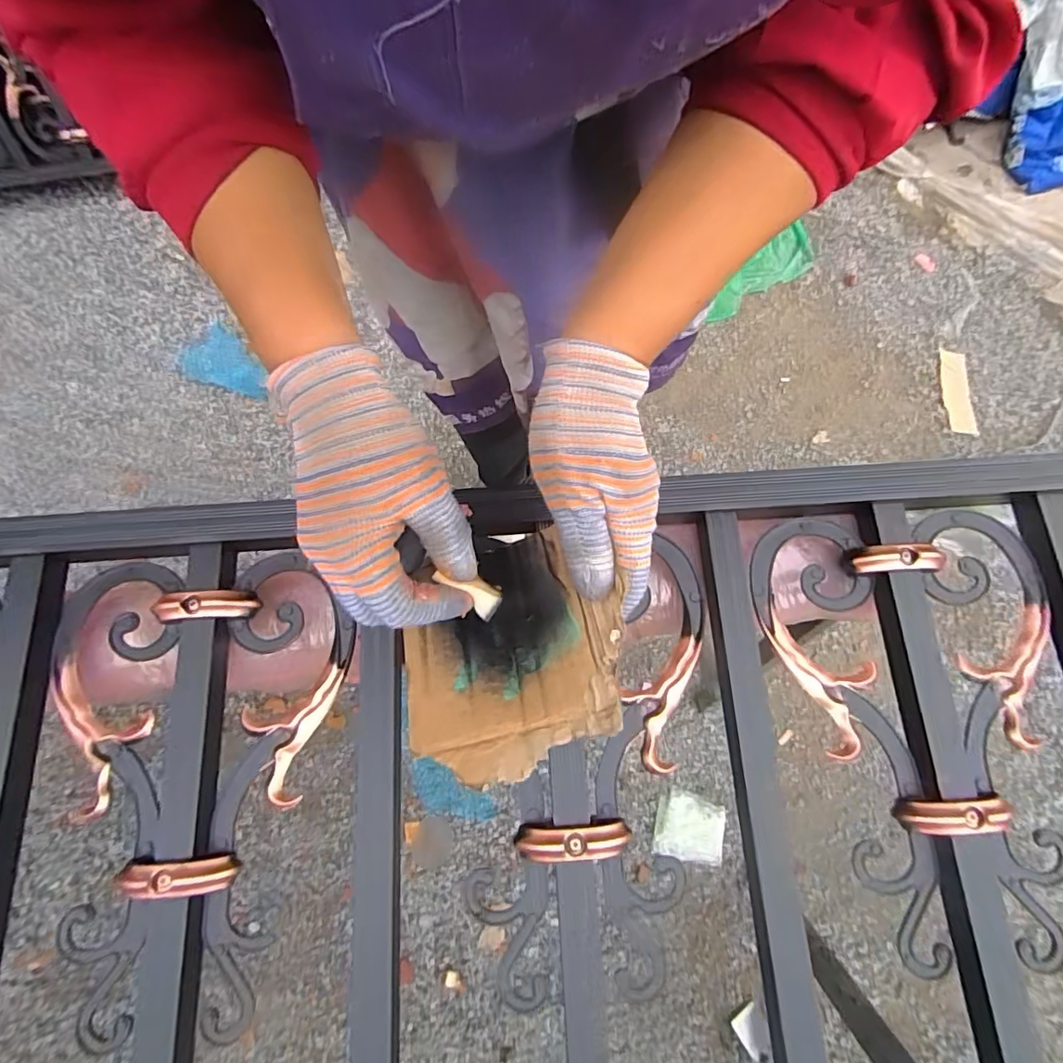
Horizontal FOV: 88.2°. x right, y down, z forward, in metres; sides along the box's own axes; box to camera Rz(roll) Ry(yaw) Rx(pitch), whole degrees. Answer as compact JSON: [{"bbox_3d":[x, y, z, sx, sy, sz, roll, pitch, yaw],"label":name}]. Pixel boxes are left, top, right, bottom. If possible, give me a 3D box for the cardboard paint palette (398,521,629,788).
[{"bbox_3d":[-0.015,0.067,0.303,0.126,0.012,0.126,-10,61,18],"label":"cardboard paint palette"}]

